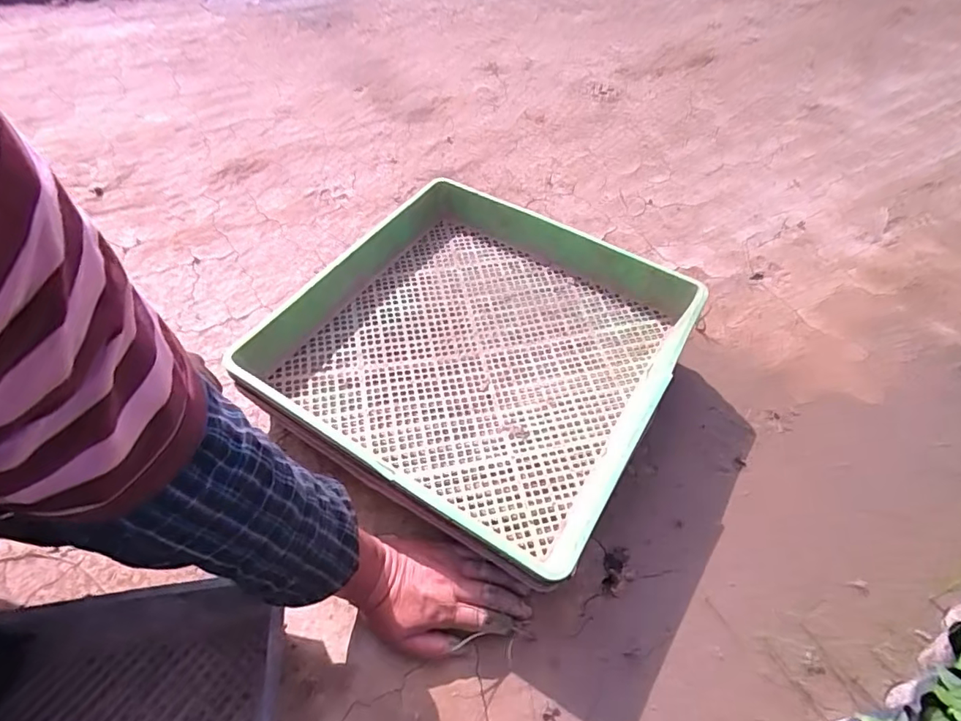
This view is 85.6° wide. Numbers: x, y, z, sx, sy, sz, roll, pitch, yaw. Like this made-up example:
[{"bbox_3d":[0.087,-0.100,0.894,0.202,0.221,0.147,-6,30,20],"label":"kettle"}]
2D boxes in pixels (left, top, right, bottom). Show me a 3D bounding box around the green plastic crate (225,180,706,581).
[{"bbox_3d":[-0.009,-0.035,0.648,0.459,0.064,0.437,27,54,17],"label":"green plastic crate"}]

